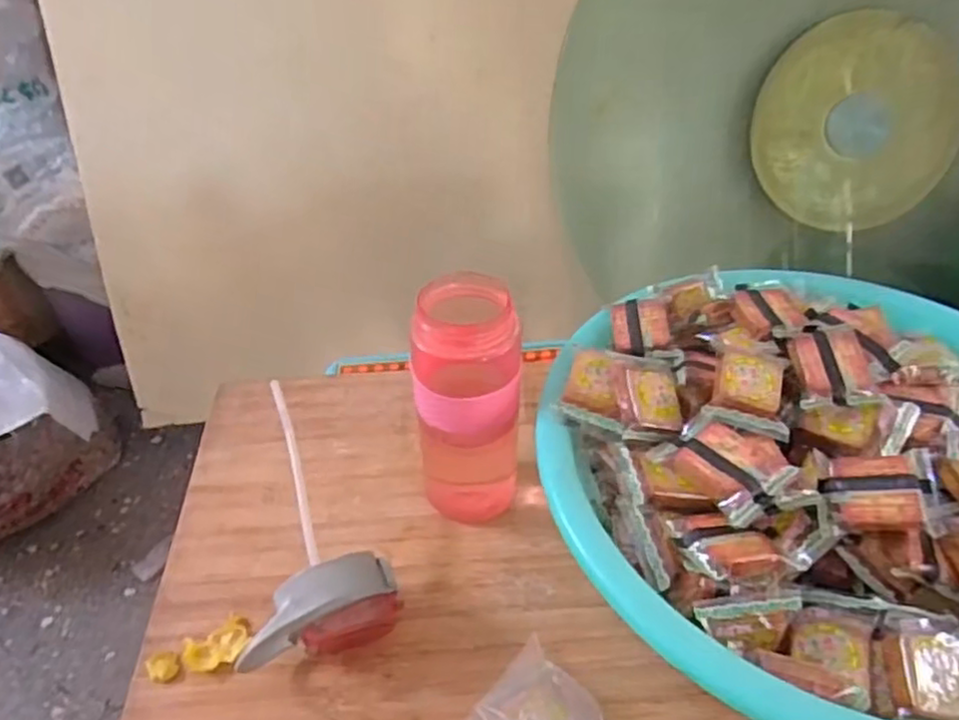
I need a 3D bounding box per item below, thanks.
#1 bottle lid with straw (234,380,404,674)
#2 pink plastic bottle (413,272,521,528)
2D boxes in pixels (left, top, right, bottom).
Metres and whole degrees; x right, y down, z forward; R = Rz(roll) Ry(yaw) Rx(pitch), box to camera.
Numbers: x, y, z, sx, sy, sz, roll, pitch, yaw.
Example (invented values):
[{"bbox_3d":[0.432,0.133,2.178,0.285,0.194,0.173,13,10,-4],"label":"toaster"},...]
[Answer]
[{"bbox_3d":[-0.118,0.114,0.504,0.097,0.075,0.198,-9,41,-10],"label":"bottle lid with straw"},{"bbox_3d":[-0.006,0.034,0.502,0.078,0.183,0.063,4,40,5],"label":"pink plastic bottle"}]

